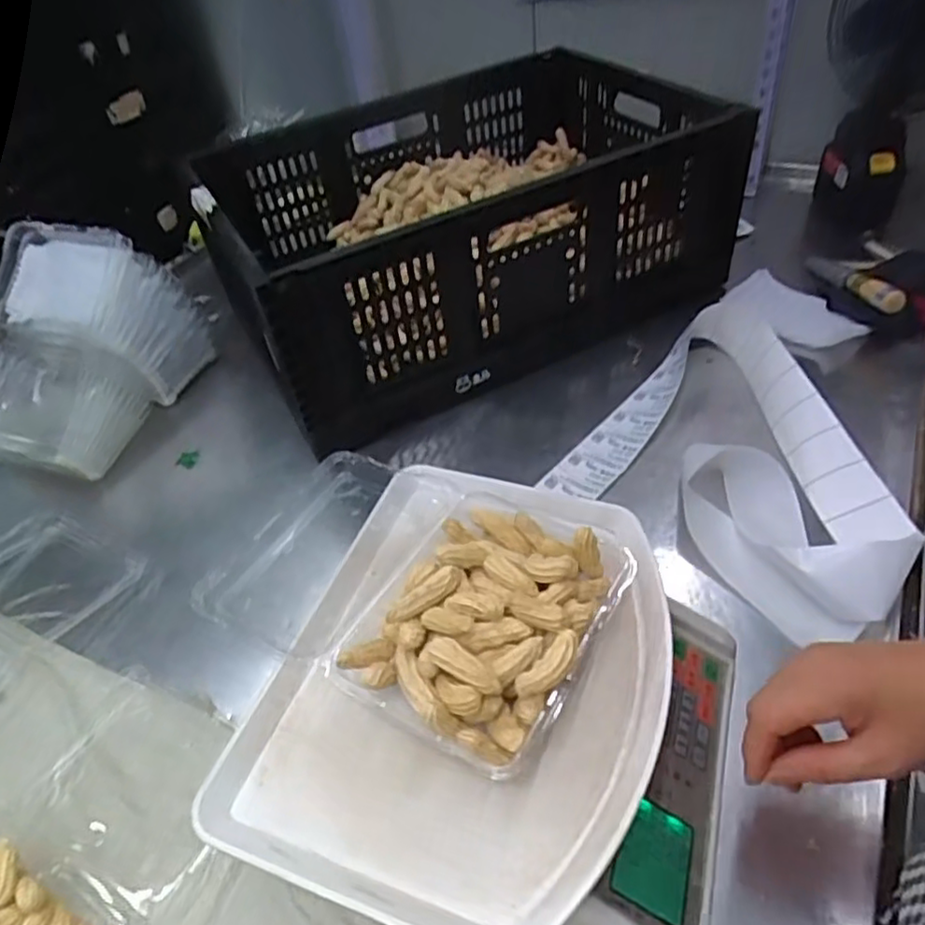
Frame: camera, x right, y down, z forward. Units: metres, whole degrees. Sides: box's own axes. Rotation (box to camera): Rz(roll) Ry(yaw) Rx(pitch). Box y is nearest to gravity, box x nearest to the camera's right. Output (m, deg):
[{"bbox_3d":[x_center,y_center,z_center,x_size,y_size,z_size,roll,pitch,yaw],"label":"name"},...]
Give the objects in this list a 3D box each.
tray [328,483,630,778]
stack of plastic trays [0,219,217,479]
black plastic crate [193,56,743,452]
[{"bbox_3d":[0.020,0.091,0.420,0.134,0.049,0.186,22,51,27],"label":"tray"},{"bbox_3d":[-0.458,-0.135,0.774,0.168,0.201,0.256,12,47,19],"label":"stack of plastic trays"},{"bbox_3d":[0.021,-0.310,0.874,0.680,0.260,0.412,-23,46,-16],"label":"black plastic crate"}]

